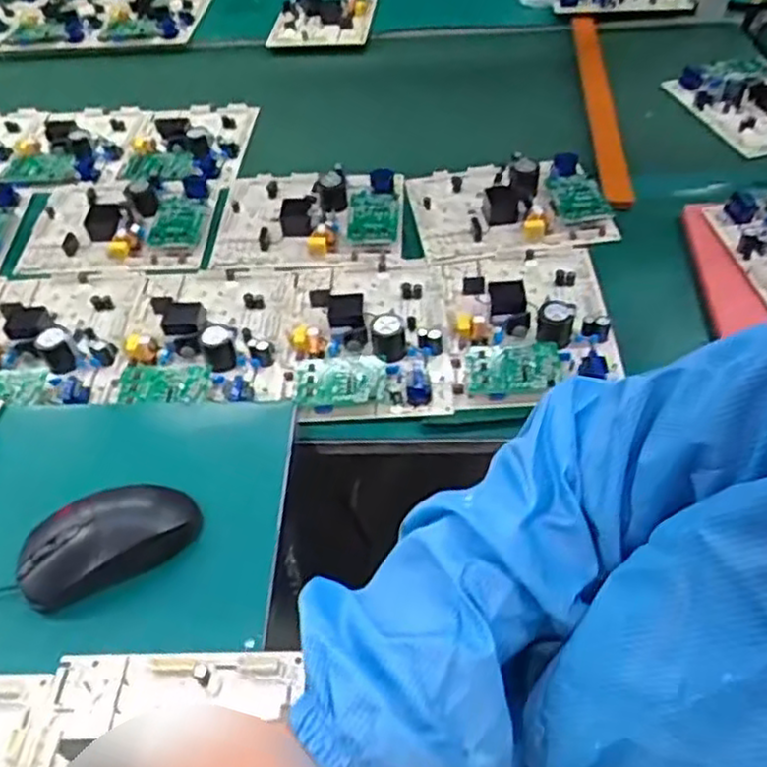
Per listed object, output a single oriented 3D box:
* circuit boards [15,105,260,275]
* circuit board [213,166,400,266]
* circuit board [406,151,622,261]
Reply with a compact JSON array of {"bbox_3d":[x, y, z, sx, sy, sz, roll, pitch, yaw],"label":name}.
[{"bbox_3d":[-0.267,-0.236,0.809,0.189,0.030,0.322,2,48,5],"label":"circuit boards"},{"bbox_3d":[-0.076,-0.180,0.735,0.188,0.032,0.134,-2,48,2],"label":"circuit board"},{"bbox_3d":[0.127,-0.185,0.734,0.188,0.035,0.138,-7,48,-2],"label":"circuit board"}]

